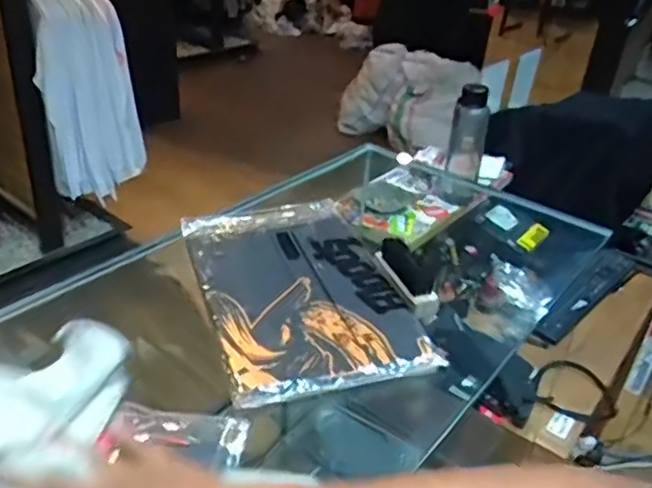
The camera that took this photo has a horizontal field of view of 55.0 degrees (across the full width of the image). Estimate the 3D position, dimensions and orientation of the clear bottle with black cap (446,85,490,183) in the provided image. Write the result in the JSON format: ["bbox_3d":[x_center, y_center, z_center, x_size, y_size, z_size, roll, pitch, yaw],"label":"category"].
[{"bbox_3d":[0.273,-0.205,1.210,0.066,0.211,0.076,11,57,10],"label":"clear bottle with black cap"}]

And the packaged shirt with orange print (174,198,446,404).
[{"bbox_3d":[-0.029,0.042,0.655,0.193,0.024,0.296,-8,33,-20],"label":"packaged shirt with orange print"}]

